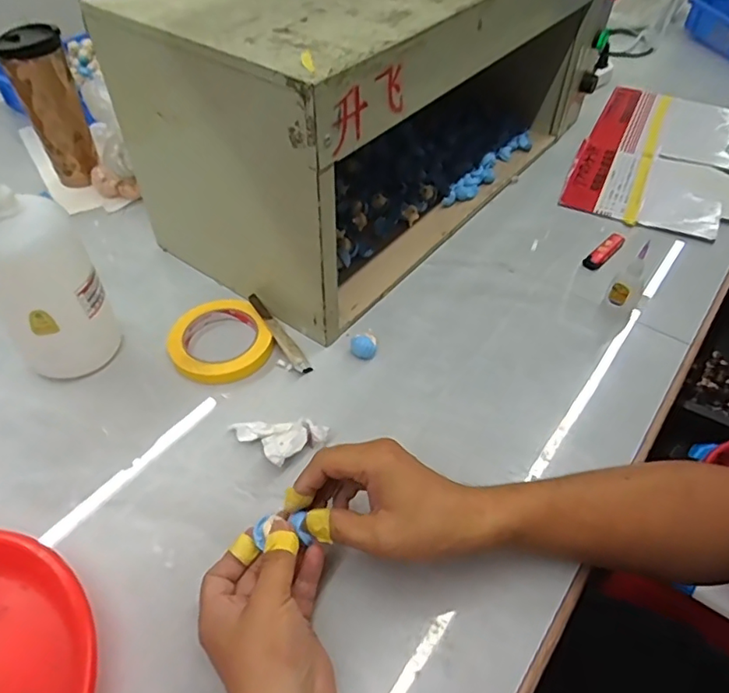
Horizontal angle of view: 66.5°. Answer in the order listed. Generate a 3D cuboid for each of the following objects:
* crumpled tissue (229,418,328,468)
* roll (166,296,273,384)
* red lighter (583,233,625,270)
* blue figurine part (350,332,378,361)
[{"bbox_3d":[-0.081,0.089,0.511,0.089,0.022,0.045,7,49,4],"label":"crumpled tissue"},{"bbox_3d":[-0.150,-0.006,0.592,0.097,0.023,0.102,1,49,-1],"label":"roll"},{"bbox_3d":[0.307,-0.120,0.711,0.021,0.012,0.080,38,57,26],"label":"red lighter"},{"bbox_3d":[-0.001,0.001,0.593,0.026,0.014,0.027,1,49,-1],"label":"blue figurine part"}]

